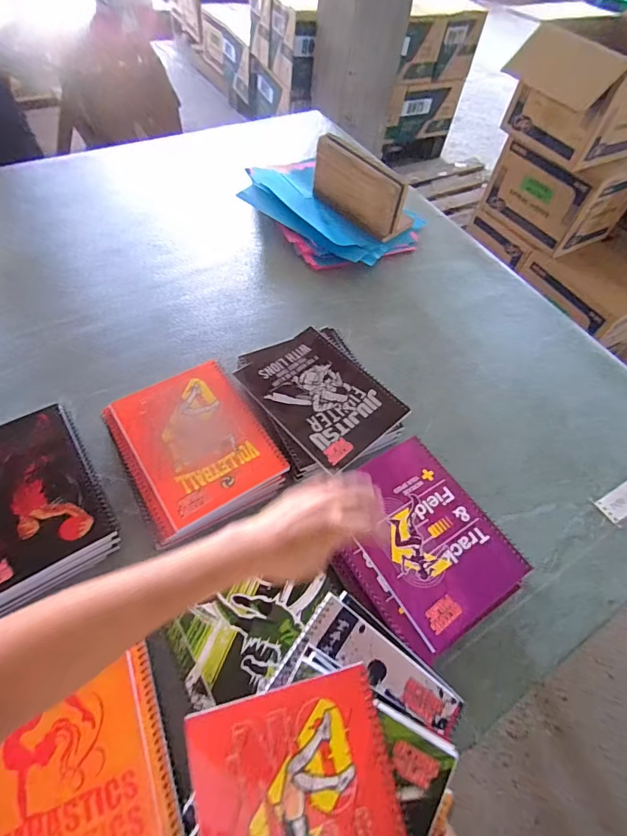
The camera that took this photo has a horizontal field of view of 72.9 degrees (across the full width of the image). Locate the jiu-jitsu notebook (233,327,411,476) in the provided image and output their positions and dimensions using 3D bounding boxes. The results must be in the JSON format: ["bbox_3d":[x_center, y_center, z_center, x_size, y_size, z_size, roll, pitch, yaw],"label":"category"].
[{"bbox_3d":[0.008,-0.037,0.573,0.144,0.007,0.208,-37,67,-24],"label":"jiu-jitsu notebook"}]

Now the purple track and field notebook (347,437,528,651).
[{"bbox_3d":[0.125,0.124,0.469,0.142,0.009,0.195,-27,63,-20],"label":"purple track and field notebook"}]

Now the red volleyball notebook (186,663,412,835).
[{"bbox_3d":[-0.004,0.314,0.312,0.145,0.008,0.204,-10,74,-11],"label":"red volleyball notebook"}]

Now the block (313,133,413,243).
[{"bbox_3d":[0.097,-0.449,0.799,0.093,0.100,0.202,-35,68,-25],"label":"block"}]

